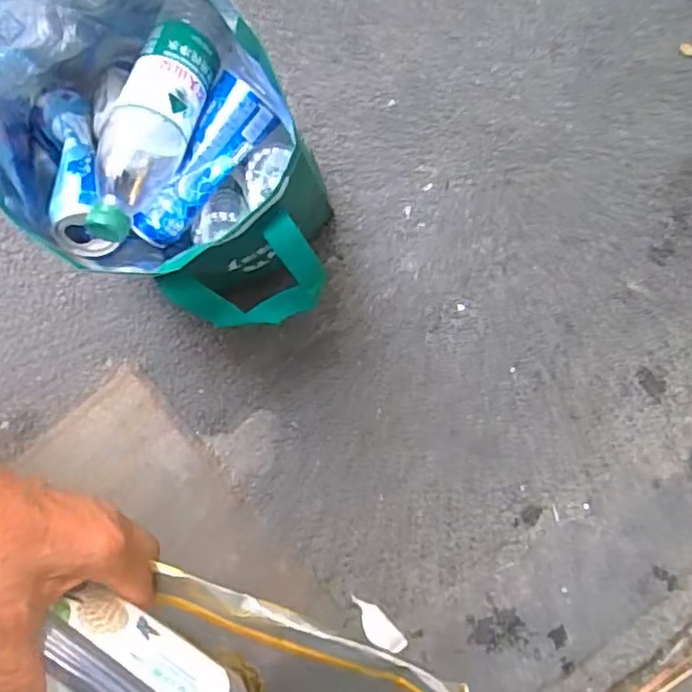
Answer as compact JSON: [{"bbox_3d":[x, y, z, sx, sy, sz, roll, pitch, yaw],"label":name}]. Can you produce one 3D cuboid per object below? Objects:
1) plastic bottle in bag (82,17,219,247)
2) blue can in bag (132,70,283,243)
[{"bbox_3d":[-0.162,-0.185,0.564,0.060,0.052,0.203,20,84,4],"label":"plastic bottle in bag"},{"bbox_3d":[-0.128,-0.159,0.586,0.058,0.050,0.156,41,102,9],"label":"blue can in bag"}]

